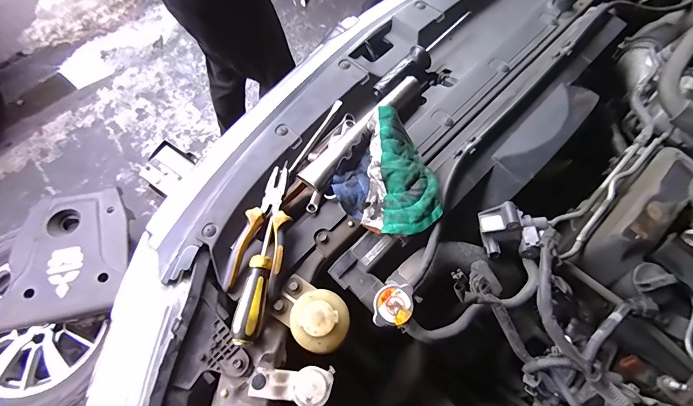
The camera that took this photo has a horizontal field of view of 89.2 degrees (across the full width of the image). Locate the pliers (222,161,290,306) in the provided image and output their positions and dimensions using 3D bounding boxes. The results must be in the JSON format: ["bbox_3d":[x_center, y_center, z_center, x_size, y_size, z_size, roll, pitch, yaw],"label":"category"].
[{"bbox_3d":[-0.112,0.031,0.467,0.070,0.026,0.174,9,69,0],"label":"pliers"}]

